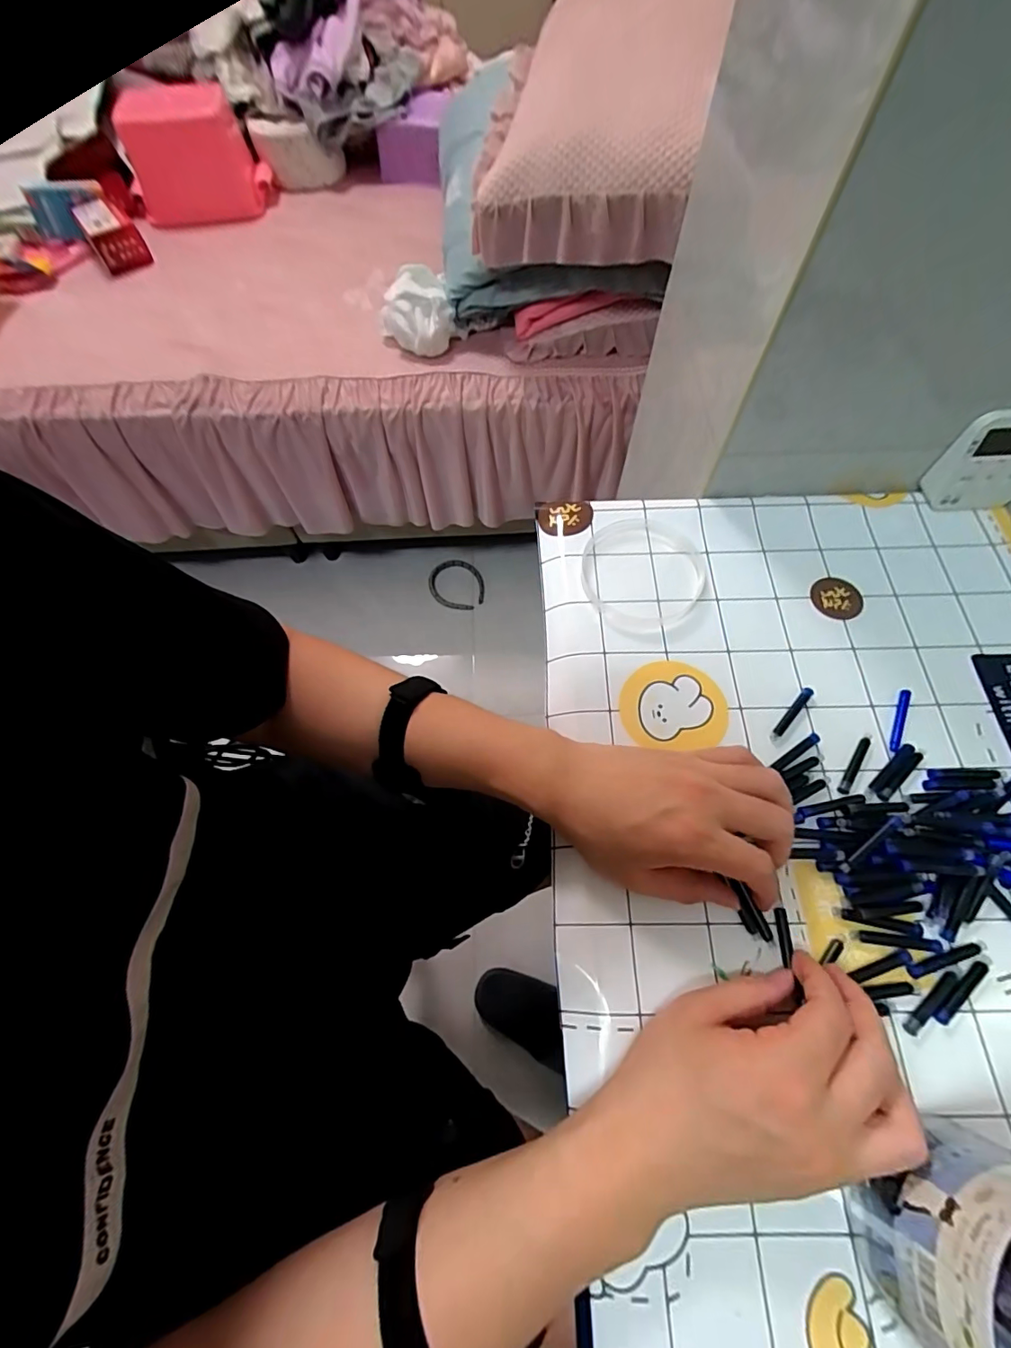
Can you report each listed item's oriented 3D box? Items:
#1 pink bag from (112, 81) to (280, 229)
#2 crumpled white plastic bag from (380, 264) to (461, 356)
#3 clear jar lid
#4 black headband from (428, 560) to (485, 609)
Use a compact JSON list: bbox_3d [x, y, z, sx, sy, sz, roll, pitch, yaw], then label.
[{"bbox_3d":[-0.622,-1.048,1.039,0.251,0.153,0.167,-6,62,-5],"label":"pink bag"},{"bbox_3d":[-0.156,-0.636,0.893,0.125,0.081,0.126,-15,63,-9],"label":"crumpled white plastic bag"},{"bbox_3d":[0.116,-0.087,0.430,0.097,0.008,0.108,35,71,16],"label":"clear jar lid"},{"bbox_3d":[-0.123,-0.225,1.289,0.135,0.012,0.143,1,62,-1],"label":"black headband"}]

